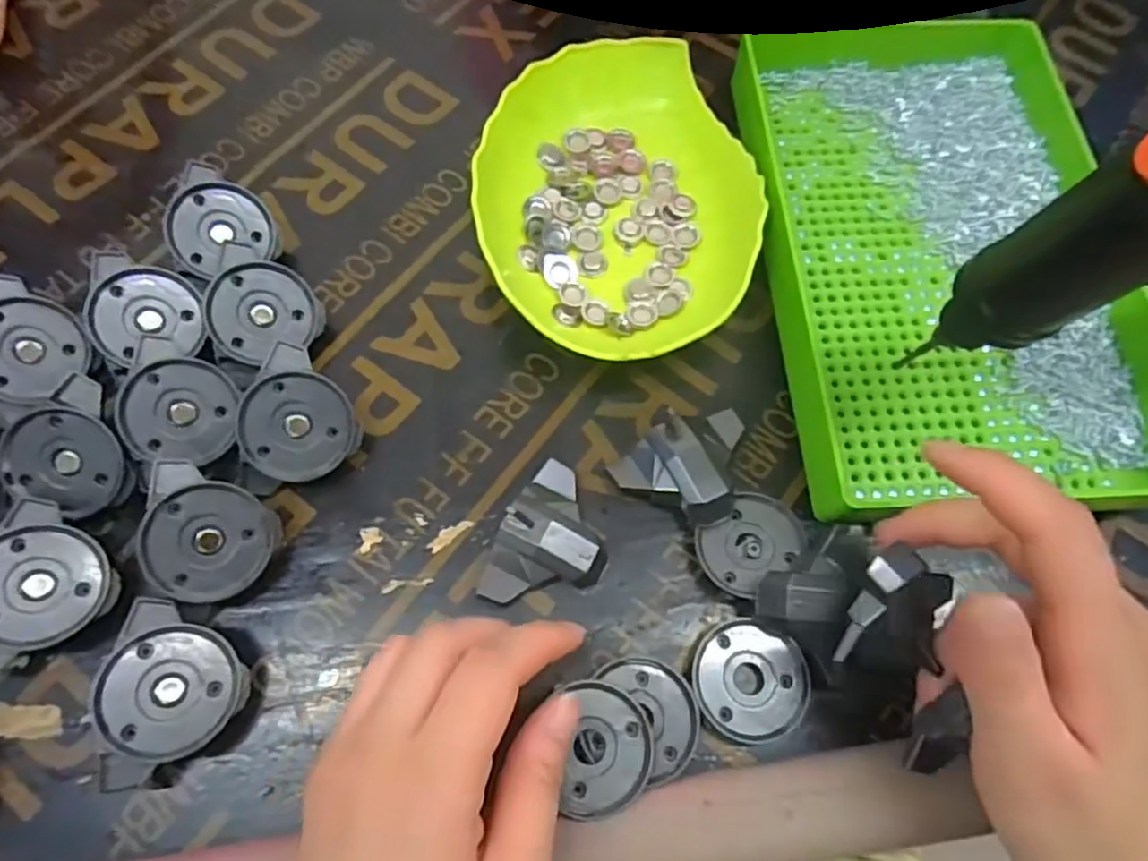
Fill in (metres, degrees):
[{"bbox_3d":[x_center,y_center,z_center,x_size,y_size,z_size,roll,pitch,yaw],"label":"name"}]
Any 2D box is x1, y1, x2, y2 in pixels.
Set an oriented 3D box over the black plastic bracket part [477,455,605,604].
[{"bbox_3d":[-0.007,0.042,0.259,0.040,0.022,0.056,20,69,6],"label":"black plastic bracket part"}]

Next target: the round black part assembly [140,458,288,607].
[{"bbox_3d":[-0.139,0.039,0.252,0.049,0.018,0.042,34,73,-17],"label":"round black part assembly"}]

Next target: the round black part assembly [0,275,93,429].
[{"bbox_3d":[-0.227,-0.036,0.274,0.044,0.012,0.048,-1,91,-26],"label":"round black part assembly"}]

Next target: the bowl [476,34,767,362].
[{"bbox_3d":[0.020,-0.103,0.310,0.120,0.034,0.170,-2,68,-2],"label":"bowl"}]

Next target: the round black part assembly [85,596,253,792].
[{"bbox_3d":[-0.138,0.091,0.233,0.043,0.018,0.057,19,63,-22],"label":"round black part assembly"}]

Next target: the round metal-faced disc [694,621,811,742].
[{"bbox_3d":[0.064,0.091,0.247,0.040,0.009,0.040,1,68,-1],"label":"round metal-faced disc"}]

